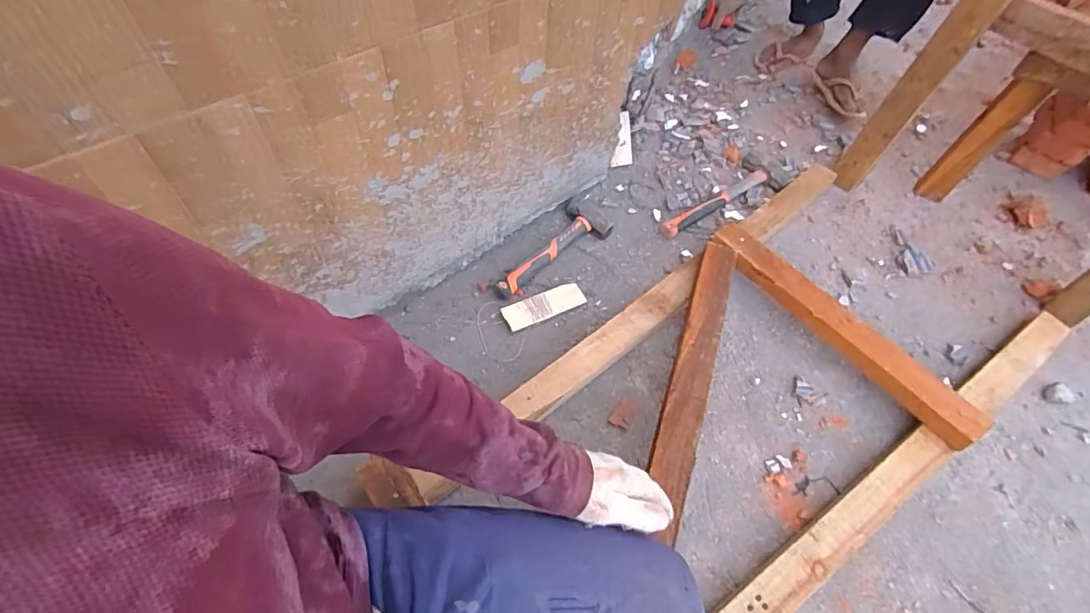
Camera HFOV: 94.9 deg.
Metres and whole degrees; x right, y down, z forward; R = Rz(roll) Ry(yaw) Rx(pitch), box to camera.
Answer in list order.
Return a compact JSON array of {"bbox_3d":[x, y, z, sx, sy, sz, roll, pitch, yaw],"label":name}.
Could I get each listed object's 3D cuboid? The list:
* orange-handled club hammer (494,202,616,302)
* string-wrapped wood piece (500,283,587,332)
[{"bbox_3d":[-0.001,-0.118,0.987,0.272,0.034,0.097,-34,63,-23],"label":"orange-handled club hammer"},{"bbox_3d":[-0.001,-0.004,0.924,0.155,0.011,0.054,-24,59,-18],"label":"string-wrapped wood piece"}]

